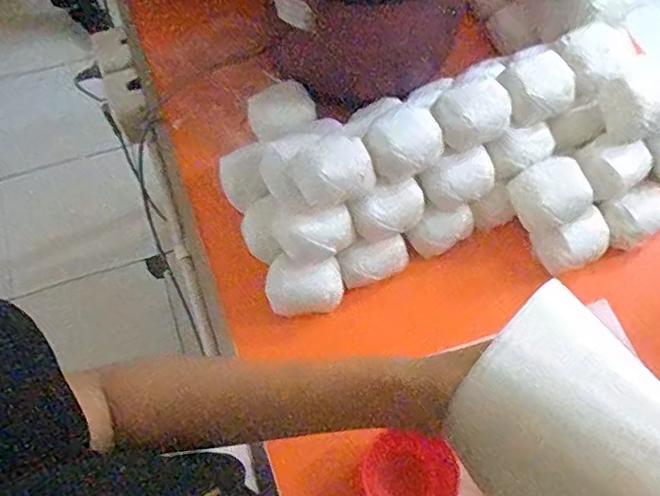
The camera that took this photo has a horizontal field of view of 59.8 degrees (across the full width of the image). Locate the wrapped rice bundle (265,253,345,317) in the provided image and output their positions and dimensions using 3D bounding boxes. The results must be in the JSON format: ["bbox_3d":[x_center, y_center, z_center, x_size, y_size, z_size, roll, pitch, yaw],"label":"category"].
[{"bbox_3d":[-0.028,0.041,0.643,0.084,0.046,0.054,0,65,-1],"label":"wrapped rice bundle"}]

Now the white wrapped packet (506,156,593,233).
[{"bbox_3d":[0.251,-0.061,0.655,0.069,0.048,0.073,-24,68,-11],"label":"white wrapped packet"}]

